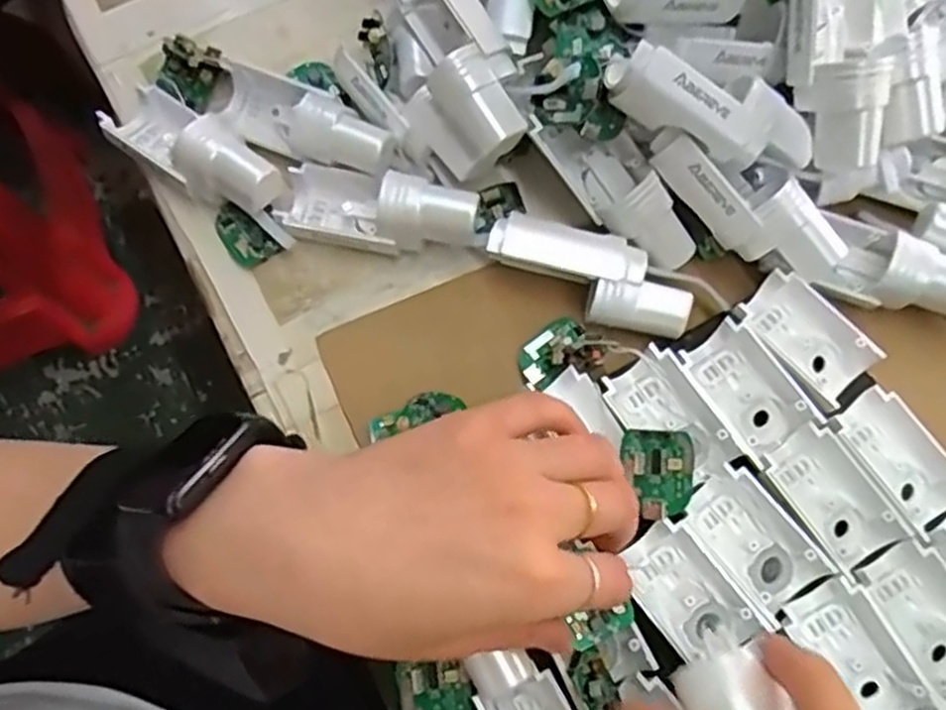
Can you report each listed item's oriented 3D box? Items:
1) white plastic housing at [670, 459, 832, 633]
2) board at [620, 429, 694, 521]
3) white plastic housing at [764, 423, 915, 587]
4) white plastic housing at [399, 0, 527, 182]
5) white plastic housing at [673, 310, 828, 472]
[{"bbox_3d":[0.113,0.075,0.313,0.031,0.016,0.057,-41,79,-12],"label":"white plastic housing"},{"bbox_3d":[0.073,0.047,0.310,0.027,0.004,0.034,-2,83,14],"label":"board"},{"bbox_3d":[0.146,0.058,0.319,0.034,0.013,0.057,-30,77,-9],"label":"white plastic housing"},{"bbox_3d":[-0.010,-0.130,0.351,0.048,0.042,0.096,-17,86,-7],"label":"white plastic housing"},{"bbox_3d":[0.114,0.016,0.331,0.036,0.015,0.055,-35,78,-10],"label":"white plastic housing"}]

